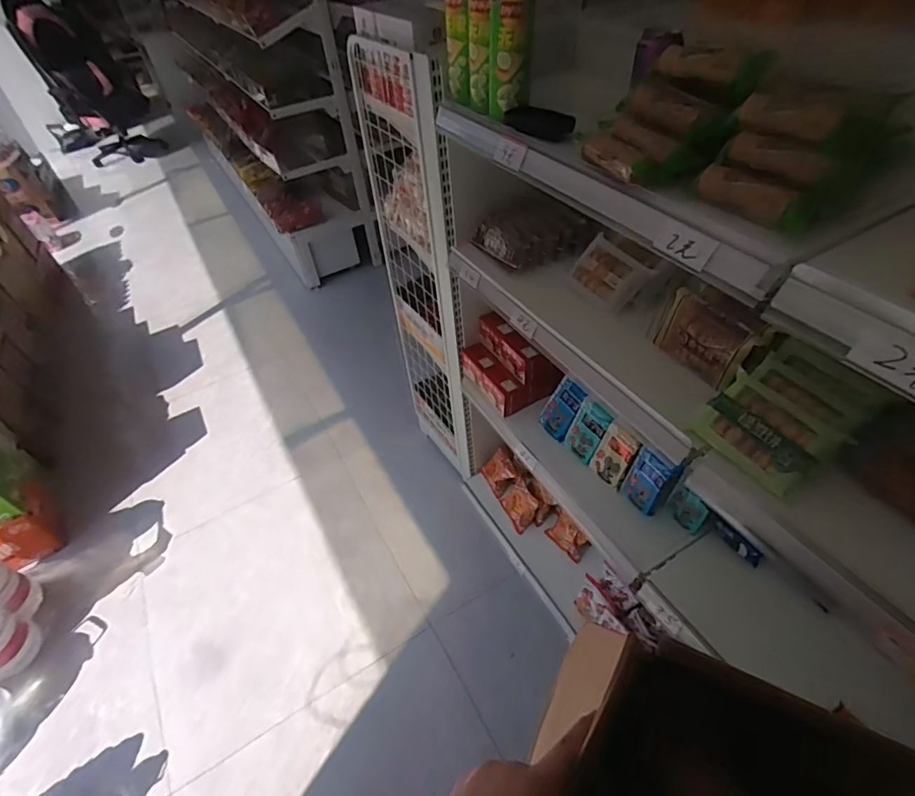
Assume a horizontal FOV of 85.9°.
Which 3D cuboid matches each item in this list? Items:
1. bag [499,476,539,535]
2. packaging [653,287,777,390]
[{"bbox_3d":[0.210,0.363,1.648,0.090,0.095,0.144,-21,48,-13],"label":"bag"},{"bbox_3d":[0.397,-0.095,0.775,0.058,0.113,0.155,-24,49,-16],"label":"packaging"}]

